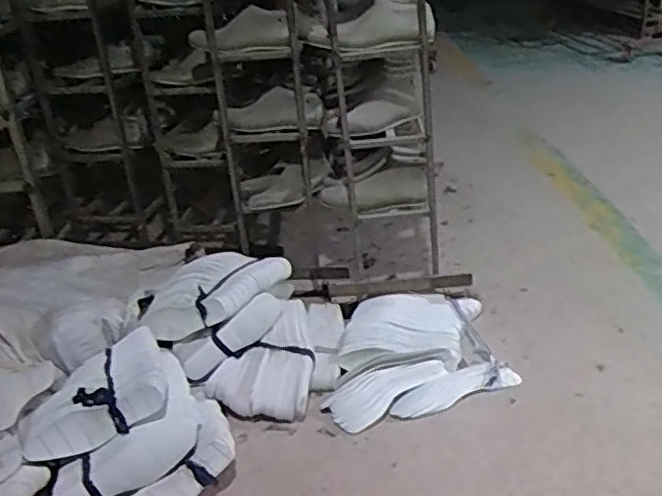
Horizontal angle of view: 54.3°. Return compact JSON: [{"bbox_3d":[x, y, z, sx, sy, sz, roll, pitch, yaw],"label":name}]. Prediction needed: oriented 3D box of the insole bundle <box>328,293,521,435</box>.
[{"bbox_3d":[0.193,0.247,1.592,0.470,0.073,0.401,-10,28,-11],"label":"insole bundle"}]

